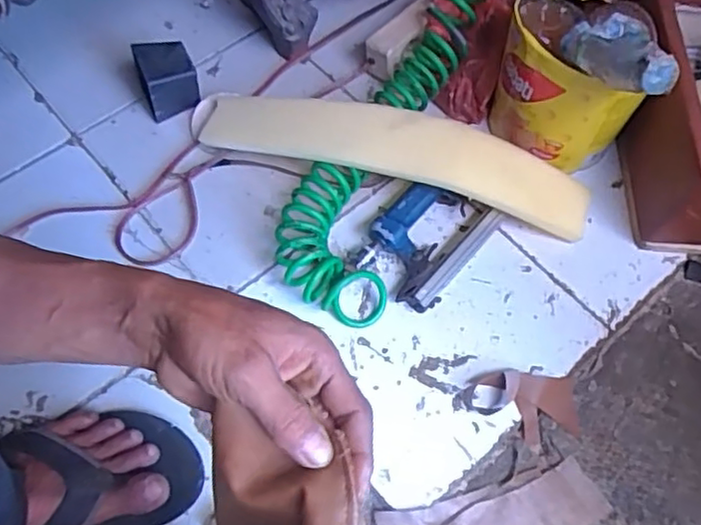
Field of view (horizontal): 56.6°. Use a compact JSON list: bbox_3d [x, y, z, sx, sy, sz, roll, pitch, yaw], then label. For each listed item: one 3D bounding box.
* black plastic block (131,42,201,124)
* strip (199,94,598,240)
[{"bbox_3d":[-0.222,-0.224,0.795,0.064,0.068,0.067,-19,65,-12],"label":"black plastic block"},{"bbox_3d":[0.044,-0.124,0.744,0.468,0.094,0.089,12,63,4],"label":"strip"}]

